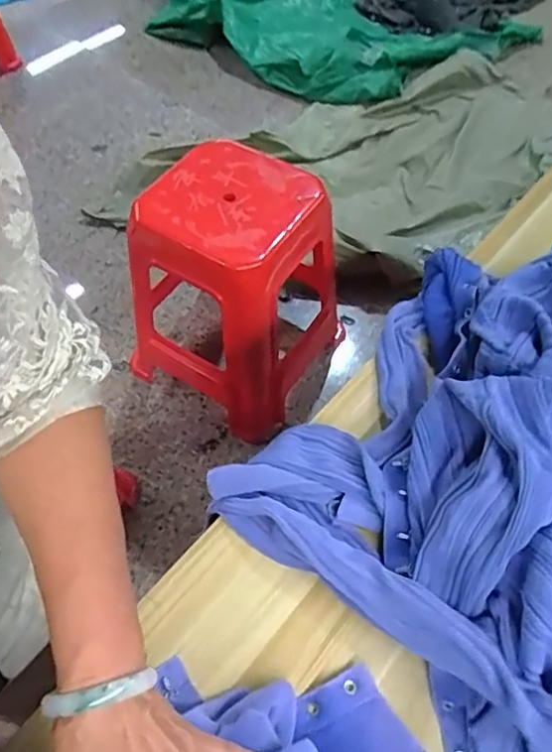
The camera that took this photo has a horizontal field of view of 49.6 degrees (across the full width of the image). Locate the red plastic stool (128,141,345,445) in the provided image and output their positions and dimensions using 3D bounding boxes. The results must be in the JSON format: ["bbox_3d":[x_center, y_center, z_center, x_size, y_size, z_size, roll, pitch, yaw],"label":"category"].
[{"bbox_3d":[-0.061,-0.205,1.340,0.377,0.485,0.431,32,62,19],"label":"red plastic stool"}]

